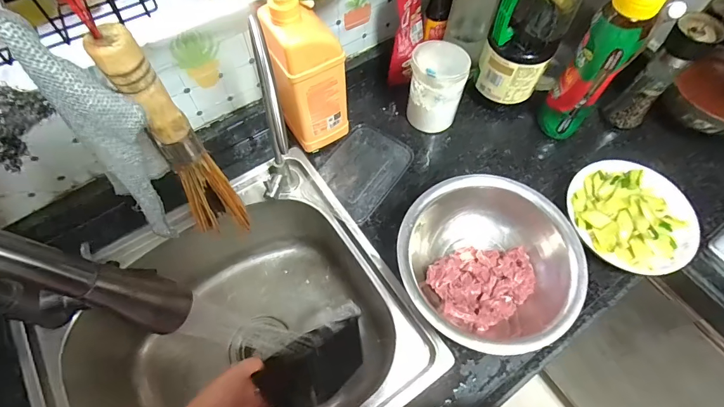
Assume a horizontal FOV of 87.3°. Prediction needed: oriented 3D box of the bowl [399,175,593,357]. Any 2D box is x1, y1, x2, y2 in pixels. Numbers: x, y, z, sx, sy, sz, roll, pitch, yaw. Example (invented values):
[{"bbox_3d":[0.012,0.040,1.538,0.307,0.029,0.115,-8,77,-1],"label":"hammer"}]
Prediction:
[{"bbox_3d":[0.161,0.079,0.507,0.224,0.075,0.214,0,63,-1],"label":"bowl"}]

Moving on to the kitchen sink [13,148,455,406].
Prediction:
[{"bbox_3d":[-0.176,0.214,0.581,0.451,0.227,0.393,-31,67,-15],"label":"kitchen sink"}]

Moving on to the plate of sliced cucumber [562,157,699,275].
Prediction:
[{"bbox_3d":[0.392,0.016,0.560,0.164,0.036,0.168,0,63,-1],"label":"plate of sliced cucumber"}]

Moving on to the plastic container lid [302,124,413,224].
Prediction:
[{"bbox_3d":[-0.002,-0.053,0.610,0.118,0.012,0.165,35,68,16],"label":"plastic container lid"}]

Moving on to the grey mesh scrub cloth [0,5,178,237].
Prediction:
[{"bbox_3d":[-0.186,-0.045,0.286,0.044,0.193,0.052,36,68,16],"label":"grey mesh scrub cloth"}]

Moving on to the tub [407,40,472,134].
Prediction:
[{"bbox_3d":[0.116,-0.181,0.600,0.084,0.147,0.073,12,64,5],"label":"tub"}]

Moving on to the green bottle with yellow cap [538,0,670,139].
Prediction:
[{"bbox_3d":[0.330,-0.189,0.549,0.057,0.251,0.060,13,64,6],"label":"green bottle with yellow cap"}]

